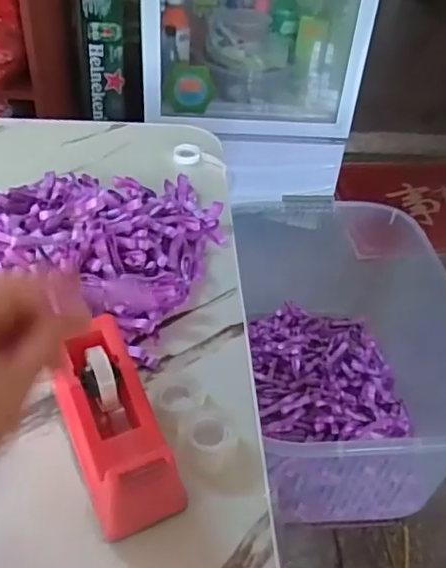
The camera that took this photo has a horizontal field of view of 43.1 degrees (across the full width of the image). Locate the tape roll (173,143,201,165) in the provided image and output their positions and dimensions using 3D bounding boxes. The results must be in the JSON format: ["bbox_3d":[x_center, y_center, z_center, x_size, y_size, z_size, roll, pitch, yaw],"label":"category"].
[{"bbox_3d":[-0.048,-0.176,0.764,0.036,0.016,0.036,3,41,-4],"label":"tape roll"}]

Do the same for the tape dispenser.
[{"bbox_3d":[-0.078,0.094,0.407,0.070,0.064,0.161,-12,56,-19],"label":"tape dispenser"}]

